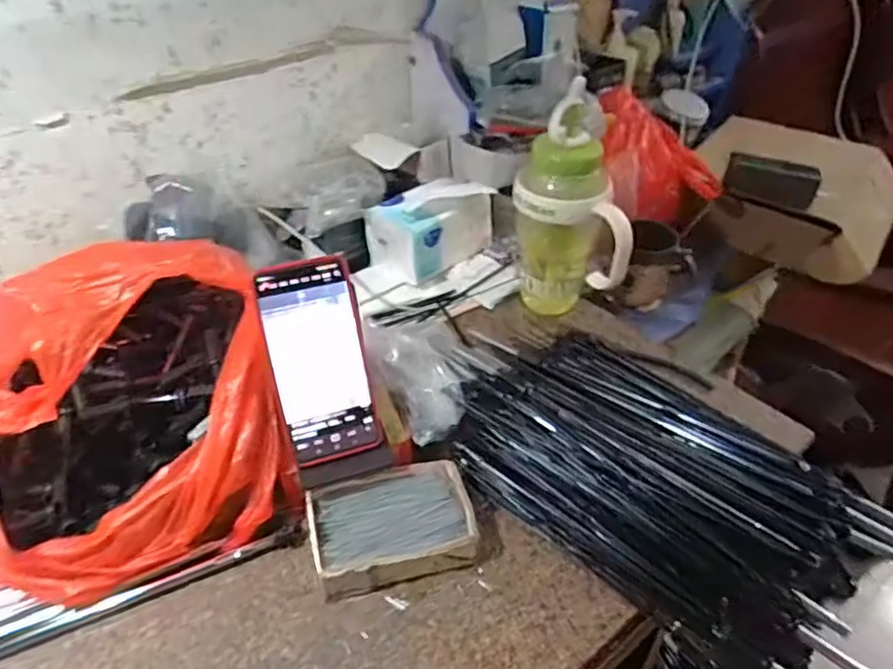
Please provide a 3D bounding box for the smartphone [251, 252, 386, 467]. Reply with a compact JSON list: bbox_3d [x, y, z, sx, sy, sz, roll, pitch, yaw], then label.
[{"bbox_3d":[-0.103,0.022,0.513,0.077,0.163,0.016,-14,10,-15],"label":"smartphone"}]

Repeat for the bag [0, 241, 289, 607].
[{"bbox_3d":[-0.267,0.051,0.514,0.242,0.165,0.249,-12,42,-13],"label":"bag"}]

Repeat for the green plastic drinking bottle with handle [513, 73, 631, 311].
[{"bbox_3d":[0.140,-0.138,0.716,0.124,0.260,0.136,4,41,5],"label":"green plastic drinking bottle with handle"}]

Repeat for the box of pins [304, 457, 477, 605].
[{"bbox_3d":[-0.045,0.156,0.519,0.128,0.032,0.100,-10,42,-11],"label":"box of pins"}]

